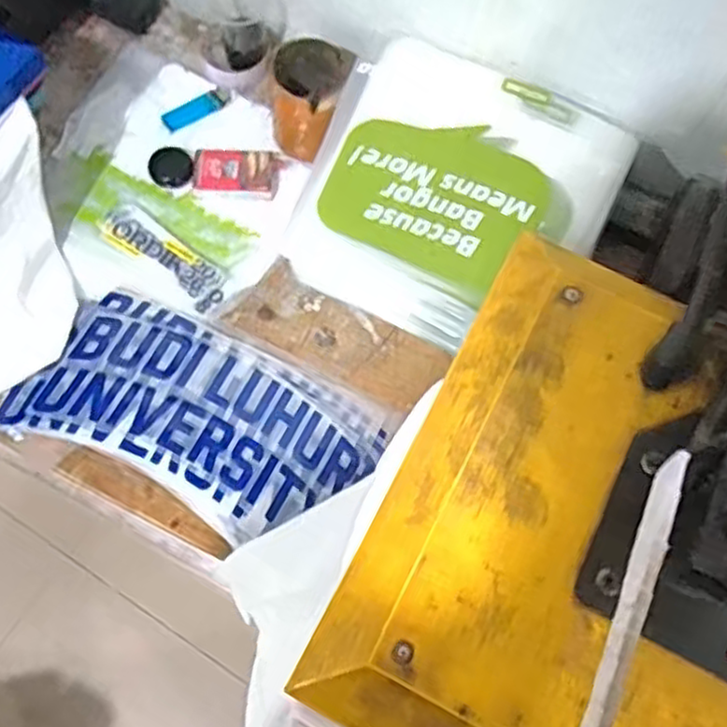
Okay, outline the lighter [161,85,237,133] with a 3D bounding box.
[{"bbox_3d":[-0.186,-0.292,0.836,0.089,0.008,0.031,-35,74,-16],"label":"lighter"}]

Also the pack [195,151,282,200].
[{"bbox_3d":[-0.135,-0.206,0.794,0.090,0.016,0.051,1,68,-3],"label":"pack"}]

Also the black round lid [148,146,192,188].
[{"bbox_3d":[-0.210,-0.216,0.796,0.044,0.005,0.058,-20,70,-11],"label":"black round lid"}]

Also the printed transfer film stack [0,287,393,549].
[{"bbox_3d":[-0.154,0.050,0.699,0.322,0.015,0.169,26,69,8],"label":"printed transfer film stack"}]

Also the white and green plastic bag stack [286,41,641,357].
[{"bbox_3d":[0.090,-0.161,0.741,0.273,0.097,0.277,29,77,10],"label":"white and green plastic bag stack"}]

